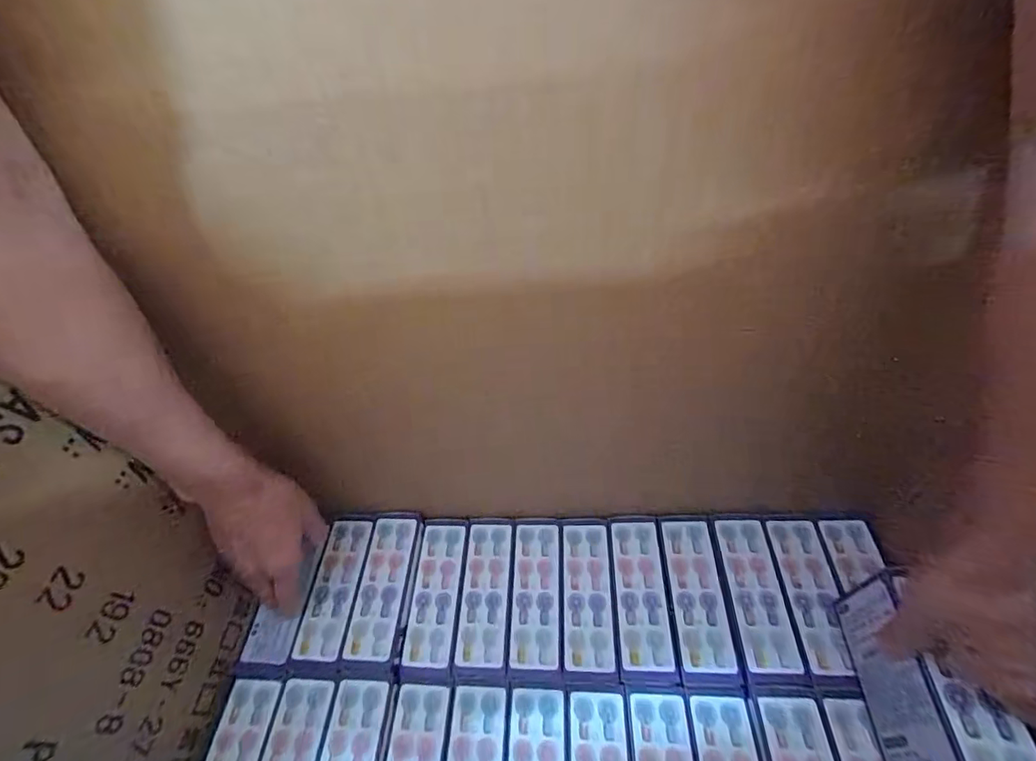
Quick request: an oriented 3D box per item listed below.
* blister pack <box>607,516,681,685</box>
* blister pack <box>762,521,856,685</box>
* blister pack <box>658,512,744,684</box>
[{"bbox_3d":[0.107,0.184,0.415,0.046,0.008,0.134,-2,52,6],"label":"blister pack"},{"bbox_3d":[0.248,0.176,0.398,0.047,0.005,0.126,-2,52,6],"label":"blister pack"},{"bbox_3d":[0.152,0.181,0.406,0.047,0.009,0.129,-1,52,7],"label":"blister pack"}]

